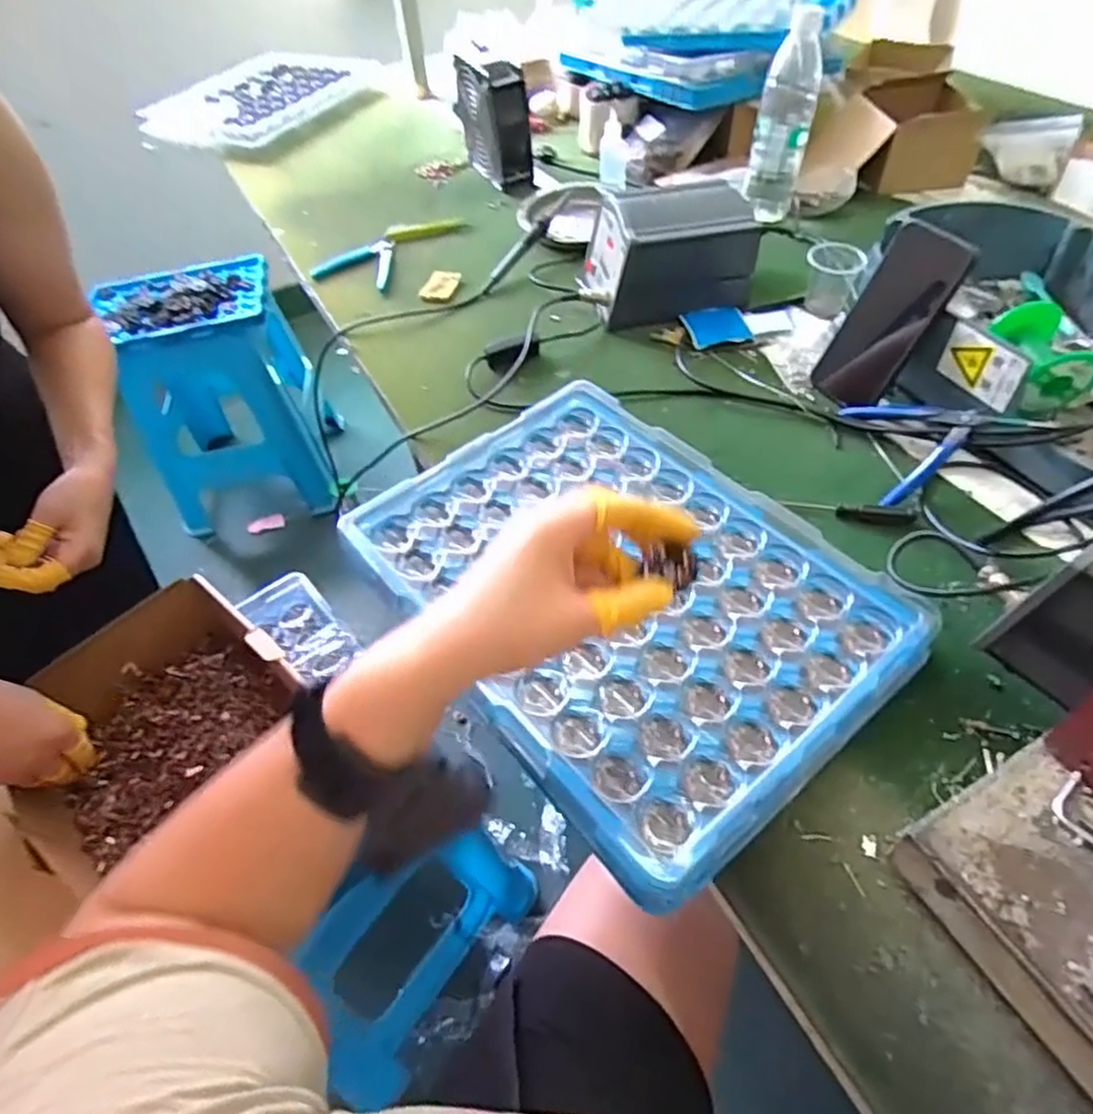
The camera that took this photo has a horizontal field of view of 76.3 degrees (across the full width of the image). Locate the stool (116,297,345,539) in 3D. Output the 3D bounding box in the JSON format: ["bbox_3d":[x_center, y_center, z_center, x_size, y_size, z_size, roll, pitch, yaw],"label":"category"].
[{"bbox_3d":[-0.738,-0.361,1.629,0.353,0.428,0.362,-9,50,-1],"label":"stool"}]

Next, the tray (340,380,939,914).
[{"bbox_3d":[0.048,0.023,0.531,0.282,0.039,0.386,-35,55,-21],"label":"tray"}]

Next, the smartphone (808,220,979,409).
[{"bbox_3d":[0.311,-0.215,0.634,0.012,0.158,0.077,-9,47,-39],"label":"smartphone"}]

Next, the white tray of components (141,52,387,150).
[{"bbox_3d":[-0.524,-0.862,1.308,0.307,0.045,0.403,19,54,21],"label":"white tray of components"}]

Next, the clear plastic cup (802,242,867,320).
[{"bbox_3d":[0.311,-0.305,0.759,0.058,0.057,0.068,16,53,19],"label":"clear plastic cup"}]

